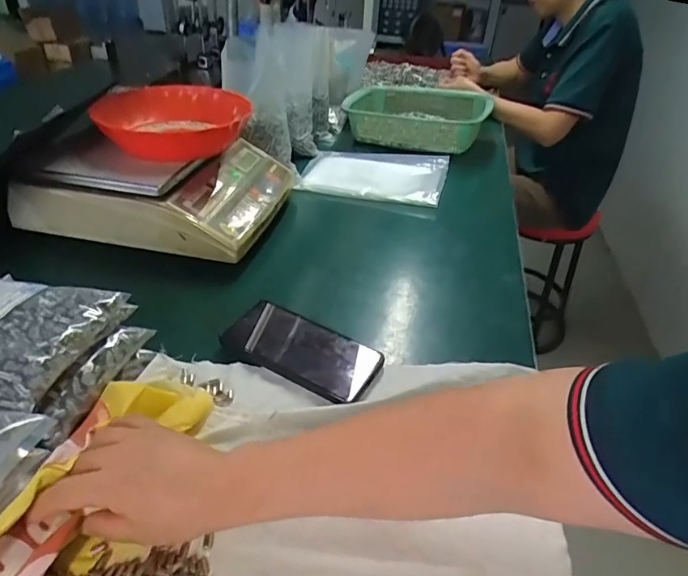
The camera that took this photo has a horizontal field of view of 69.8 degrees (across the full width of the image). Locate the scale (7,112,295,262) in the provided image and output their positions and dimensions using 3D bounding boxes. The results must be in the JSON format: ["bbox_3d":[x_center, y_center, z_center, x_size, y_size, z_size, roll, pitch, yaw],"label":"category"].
[{"bbox_3d":[-0.265,-0.167,0.736,0.312,0.094,0.312,9,36,7],"label":"scale"}]

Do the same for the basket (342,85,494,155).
[{"bbox_3d":[0.163,-0.367,1.069,0.302,0.090,0.268,17,38,17],"label":"basket"}]

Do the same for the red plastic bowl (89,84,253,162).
[{"bbox_3d":[-0.241,-0.234,0.696,0.193,0.055,0.189,3,36,-2],"label":"red plastic bowl"}]

